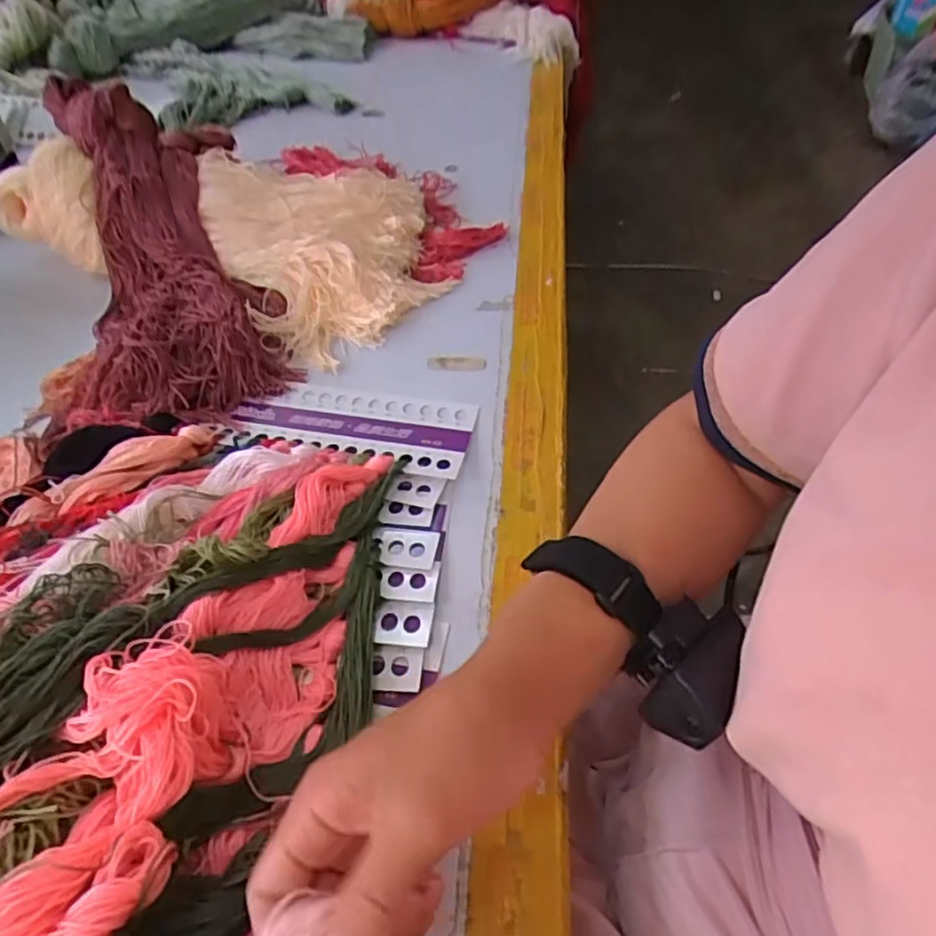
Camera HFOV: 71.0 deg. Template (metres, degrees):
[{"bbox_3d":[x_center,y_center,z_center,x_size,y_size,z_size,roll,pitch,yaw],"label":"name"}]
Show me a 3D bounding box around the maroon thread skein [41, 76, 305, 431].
[{"bbox_3d":[-0.277,-0.207,0.583,0.161,0.105,0.421,-16,51,-12],"label":"maroon thread skein"}]

